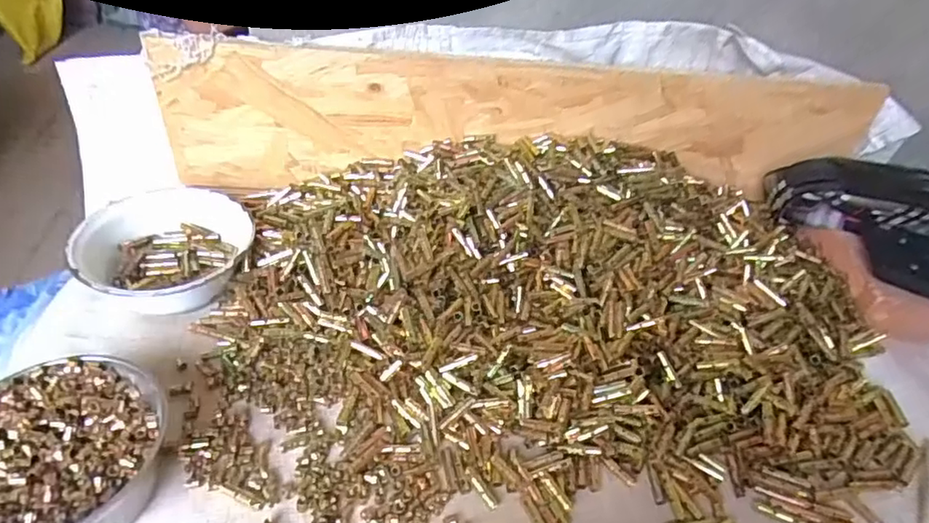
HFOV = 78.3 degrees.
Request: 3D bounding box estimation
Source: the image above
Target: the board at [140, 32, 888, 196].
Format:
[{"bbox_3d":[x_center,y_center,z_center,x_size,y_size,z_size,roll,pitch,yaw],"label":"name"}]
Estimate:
[{"bbox_3d":[0.076,-0.161,0.720,0.859,0.189,0.017,2,42,-6],"label":"board"}]

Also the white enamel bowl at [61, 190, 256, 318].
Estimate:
[{"bbox_3d":[-0.324,-0.002,0.629,0.169,0.074,0.163,3,43,-3],"label":"white enamel bowl"}]

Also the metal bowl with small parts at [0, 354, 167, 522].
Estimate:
[{"bbox_3d":[-0.318,0.151,0.446,0.138,0.063,0.148,3,43,-3],"label":"metal bowl with small parts"}]

